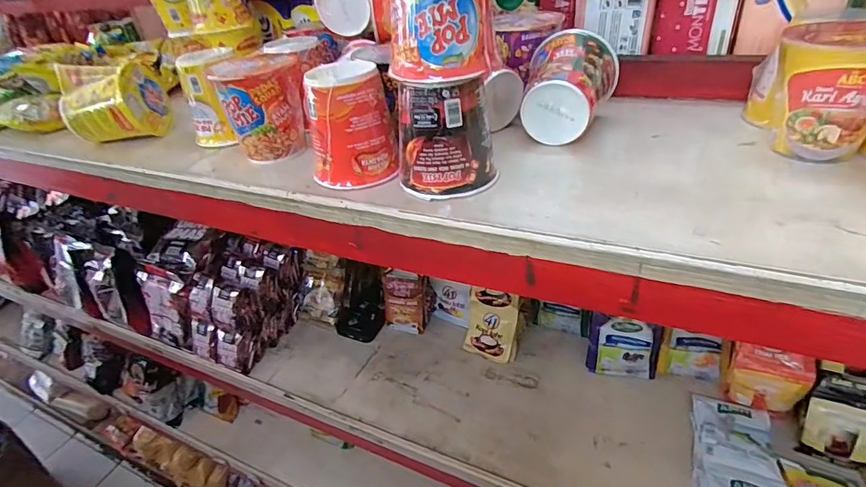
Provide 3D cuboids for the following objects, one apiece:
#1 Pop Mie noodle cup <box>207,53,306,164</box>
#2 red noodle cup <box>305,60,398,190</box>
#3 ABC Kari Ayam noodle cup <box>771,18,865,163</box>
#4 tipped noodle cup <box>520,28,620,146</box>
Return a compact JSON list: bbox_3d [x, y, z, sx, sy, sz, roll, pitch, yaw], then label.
[{"bbox_3d":[-0.204,-0.163,0.544,0.097,0.105,0.092,-15,36,-12],"label":"Pop Mie noodle cup"},{"bbox_3d":[-0.091,-0.127,0.478,0.089,0.114,0.085,-9,35,-4],"label":"red noodle cup"},{"bbox_3d":[0.379,-0.146,0.423,0.098,0.104,0.117,23,44,36],"label":"ABC Kari Ayam noodle cup"},{"bbox_3d":[0.156,-0.183,0.520,0.097,0.093,0.111,9,38,22],"label":"tipped noodle cup"}]

